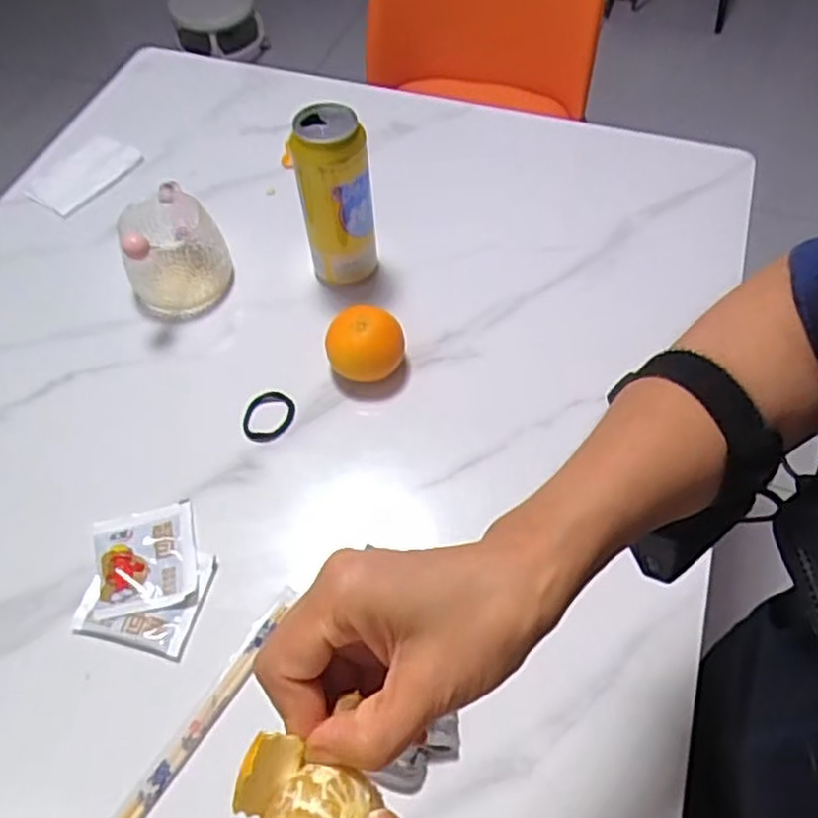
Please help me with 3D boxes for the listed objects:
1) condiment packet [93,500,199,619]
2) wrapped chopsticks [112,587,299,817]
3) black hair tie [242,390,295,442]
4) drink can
[{"bbox_3d":[-0.205,0.115,0.544,0.075,0.013,0.089,-15,58,-9],"label":"condiment packet"},{"bbox_3d":[-0.144,0.217,0.482,0.020,0.011,0.213,28,62,18],"label":"wrapped chopsticks"},{"bbox_3d":[-0.124,0.007,0.620,0.047,0.013,0.042,-17,58,-10],"label":"black hair tie"},{"bbox_3d":[-0.065,-0.185,0.646,0.063,0.168,0.058,-1,57,1],"label":"drink can"}]

